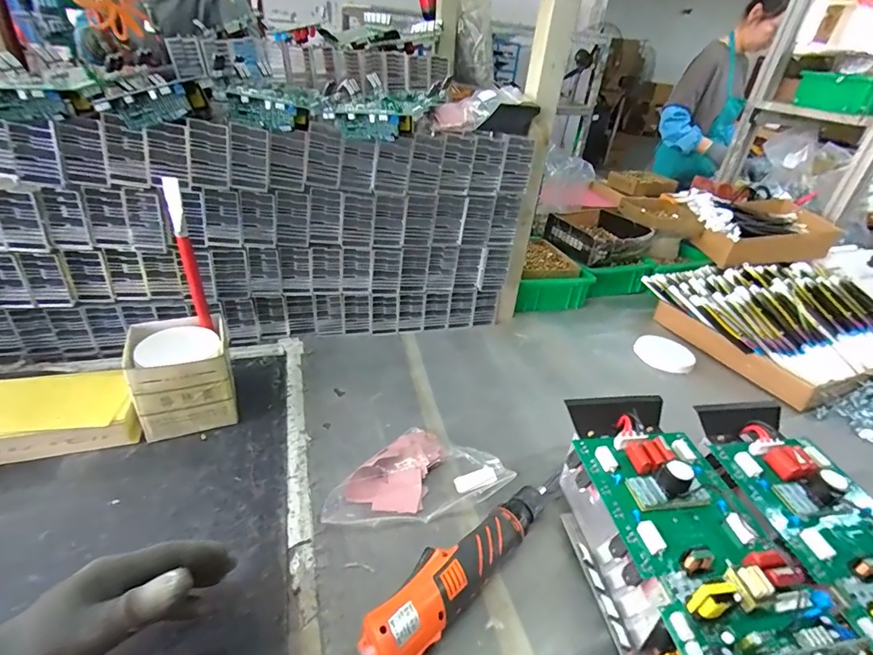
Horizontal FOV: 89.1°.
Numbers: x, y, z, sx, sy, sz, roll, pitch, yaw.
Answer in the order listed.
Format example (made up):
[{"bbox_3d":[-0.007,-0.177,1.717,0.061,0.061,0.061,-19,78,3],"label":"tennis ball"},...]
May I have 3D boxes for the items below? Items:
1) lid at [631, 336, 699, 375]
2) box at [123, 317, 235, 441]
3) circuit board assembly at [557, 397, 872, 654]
[{"bbox_3d":[0.407,0.047,0.795,0.098,0.021,0.098,4,32,-2],"label":"lid"},{"bbox_3d":[-0.329,0.064,0.579,0.115,0.111,0.112,-11,36,-25],"label":"box"},{"bbox_3d":[0.207,0.197,0.400,0.123,0.127,0.273,-1,33,-11],"label":"circuit board assembly"}]

